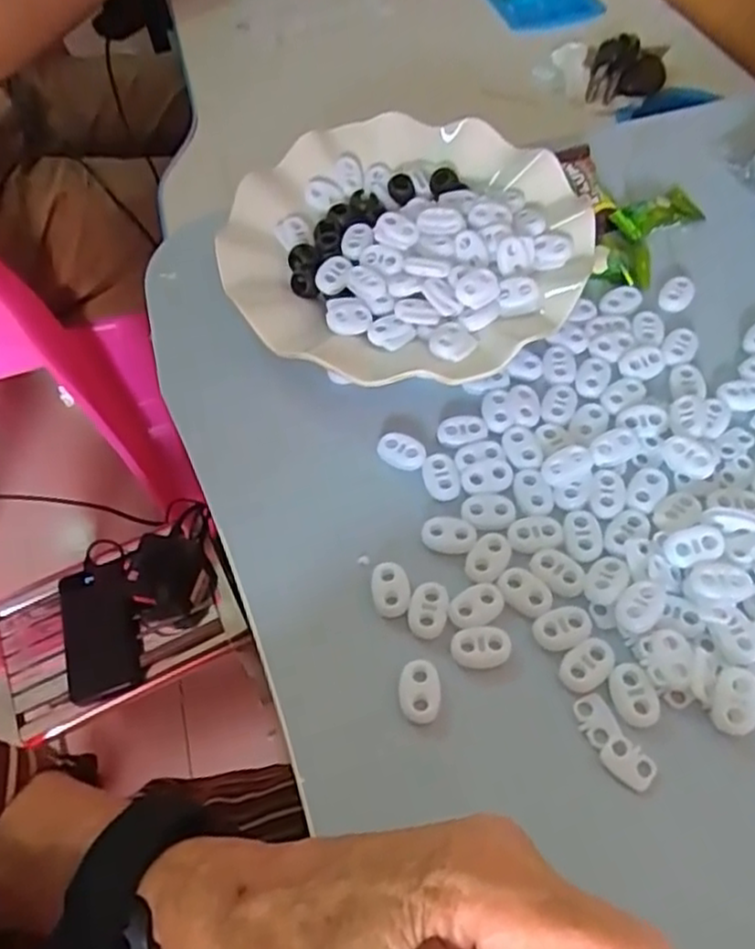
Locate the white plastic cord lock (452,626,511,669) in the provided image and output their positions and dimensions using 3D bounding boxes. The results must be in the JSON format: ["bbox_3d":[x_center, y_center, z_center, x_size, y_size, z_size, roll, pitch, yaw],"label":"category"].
[{"bbox_3d":[0.038,0.063,0.265,0.021,0.004,0.014,-4,58,2],"label":"white plastic cord lock"}]

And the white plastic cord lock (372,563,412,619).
[{"bbox_3d":[0.005,0.044,0.280,0.015,0.004,0.022,-9,57,-1],"label":"white plastic cord lock"}]

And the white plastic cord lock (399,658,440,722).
[{"bbox_3d":[0.015,0.078,0.260,0.014,0.004,0.022,-2,58,3],"label":"white plastic cord lock"}]

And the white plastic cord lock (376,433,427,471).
[{"bbox_3d":[0.010,-0.010,0.312,0.021,0.006,0.015,20,62,17],"label":"white plastic cord lock"}]

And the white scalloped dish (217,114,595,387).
[{"bbox_3d":[0.018,-0.117,0.361,0.169,0.039,0.170,-2,58,3],"label":"white scalloped dish"}]

